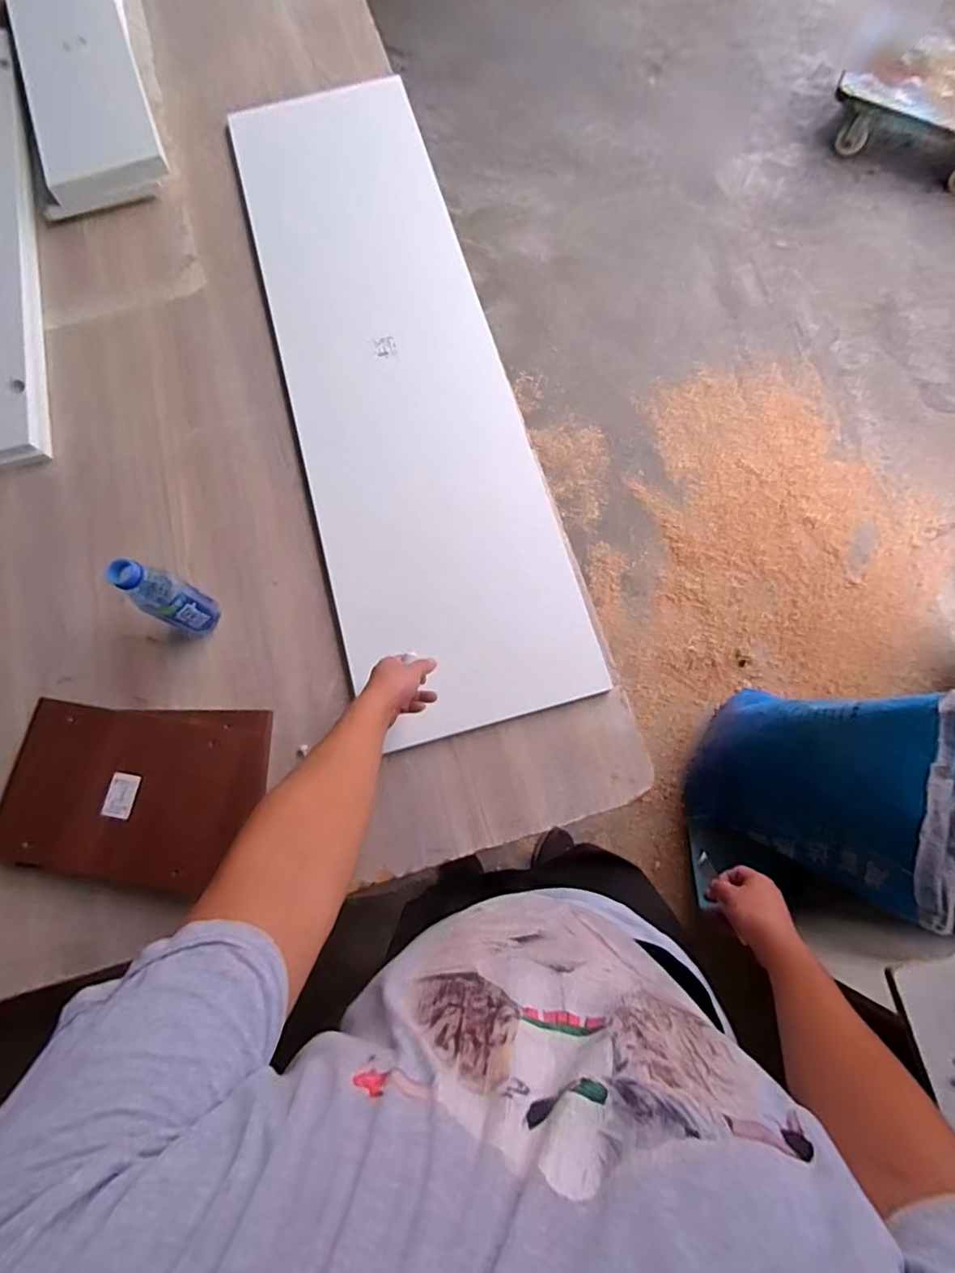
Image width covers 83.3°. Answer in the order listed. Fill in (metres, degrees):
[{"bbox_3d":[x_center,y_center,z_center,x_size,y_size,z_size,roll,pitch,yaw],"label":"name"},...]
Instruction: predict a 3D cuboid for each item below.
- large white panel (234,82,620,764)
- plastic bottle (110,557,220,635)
[{"bbox_3d":[-0.174,-0.536,1.018,0.385,0.029,1.442,-16,73,-3],"label":"large white panel"},{"bbox_3d":[-0.454,-0.053,0.798,0.054,0.190,0.066,23,78,10],"label":"plastic bottle"}]

